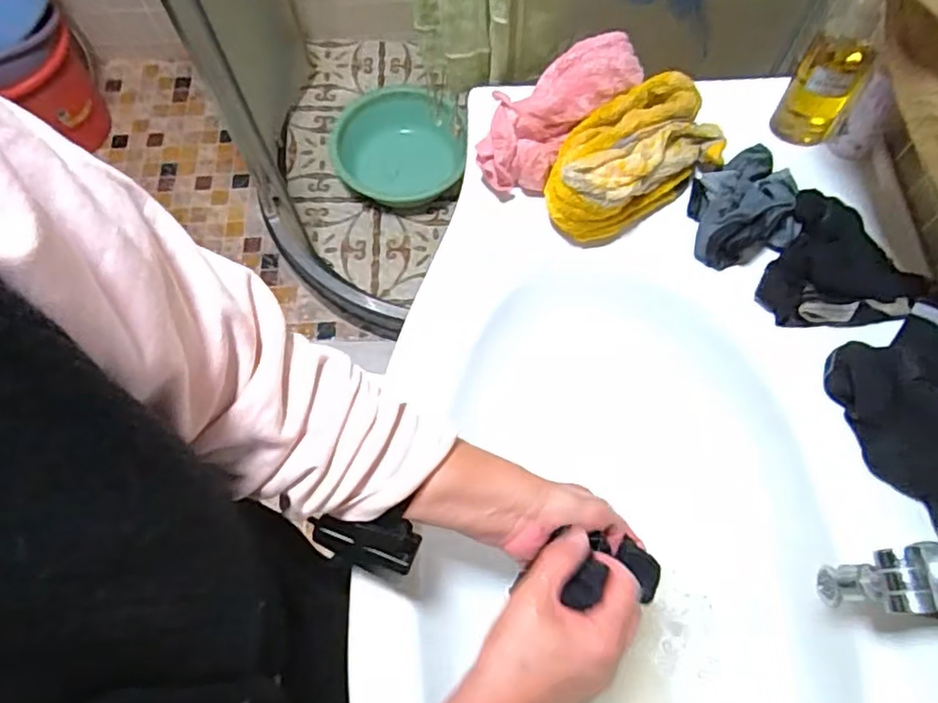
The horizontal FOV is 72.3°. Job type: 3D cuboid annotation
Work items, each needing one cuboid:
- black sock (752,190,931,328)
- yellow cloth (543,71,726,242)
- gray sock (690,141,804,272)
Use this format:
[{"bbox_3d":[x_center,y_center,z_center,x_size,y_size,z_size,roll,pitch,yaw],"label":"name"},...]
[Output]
[{"bbox_3d":[0.339,-0.073,0.578,0.127,0.033,0.127,23,70,10],"label":"black sock"},{"bbox_3d":[0.146,-0.186,0.596,0.186,0.071,0.103,-31,70,-11],"label":"yellow cloth"},{"bbox_3d":[0.256,-0.138,0.601,0.088,0.048,0.109,0,67,1],"label":"gray sock"}]

